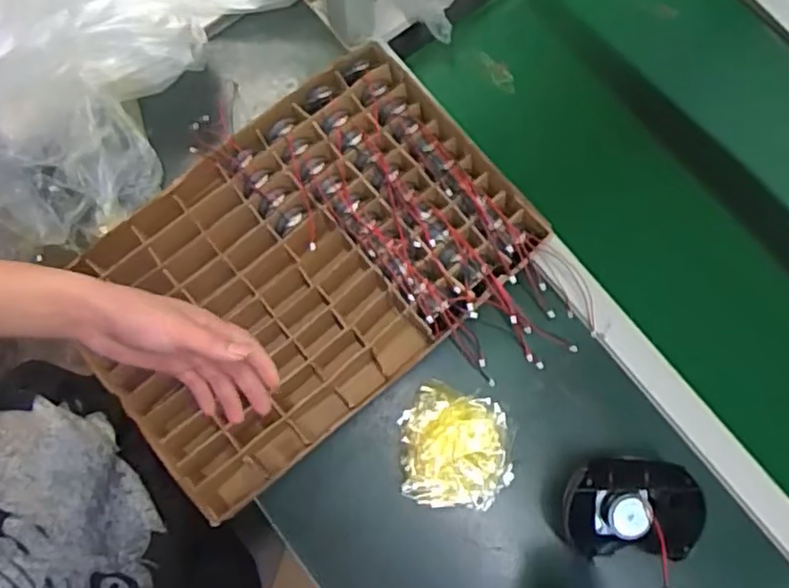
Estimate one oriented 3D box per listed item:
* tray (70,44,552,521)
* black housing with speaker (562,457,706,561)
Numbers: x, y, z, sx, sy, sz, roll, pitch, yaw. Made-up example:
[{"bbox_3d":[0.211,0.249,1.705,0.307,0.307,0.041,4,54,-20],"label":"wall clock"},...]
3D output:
[{"bbox_3d":[-0.101,-0.028,0.715,0.452,0.060,0.318,-38,80,-9],"label":"tray"},{"bbox_3d":[0.228,0.211,0.653,0.127,0.067,0.094,0,77,-1],"label":"black housing with speaker"}]

